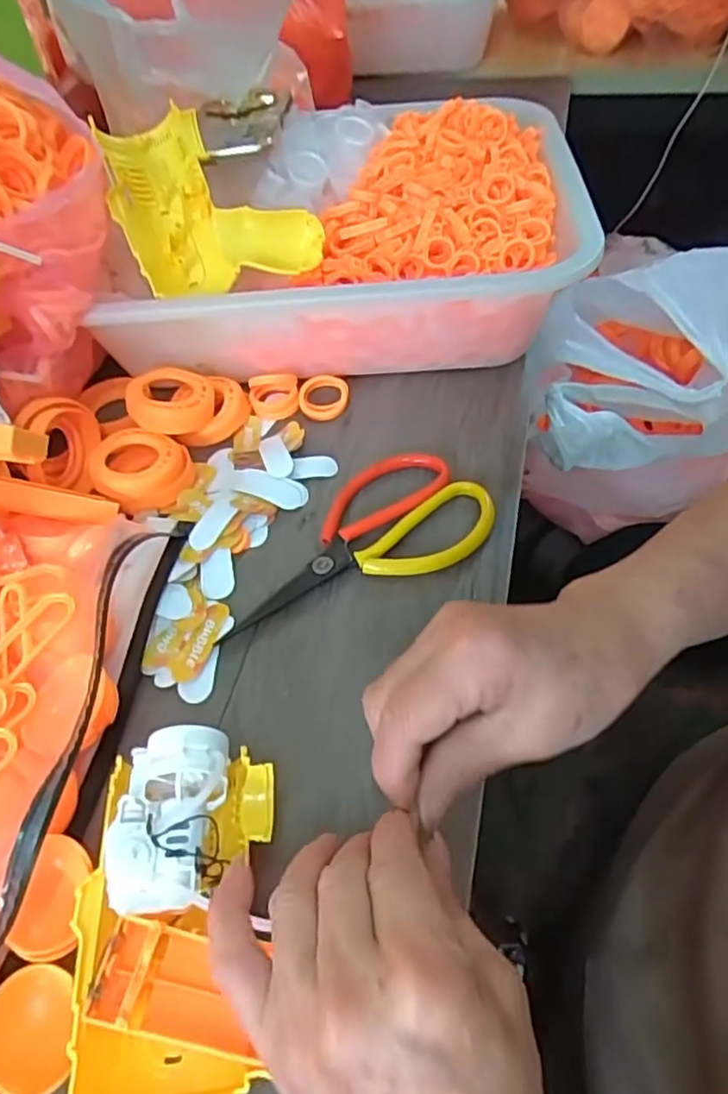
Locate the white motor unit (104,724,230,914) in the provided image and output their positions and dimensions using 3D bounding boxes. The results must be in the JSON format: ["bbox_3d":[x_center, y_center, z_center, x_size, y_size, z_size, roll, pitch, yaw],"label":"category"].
[{"bbox_3d":[-0.080,0.116,0.277,0.043,0.041,0.069,0,53,6],"label":"white motor unit"}]

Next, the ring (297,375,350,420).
[{"bbox_3d":[-0.029,-0.107,0.470,0.036,0.007,0.037,0,67,-1],"label":"ring"}]

